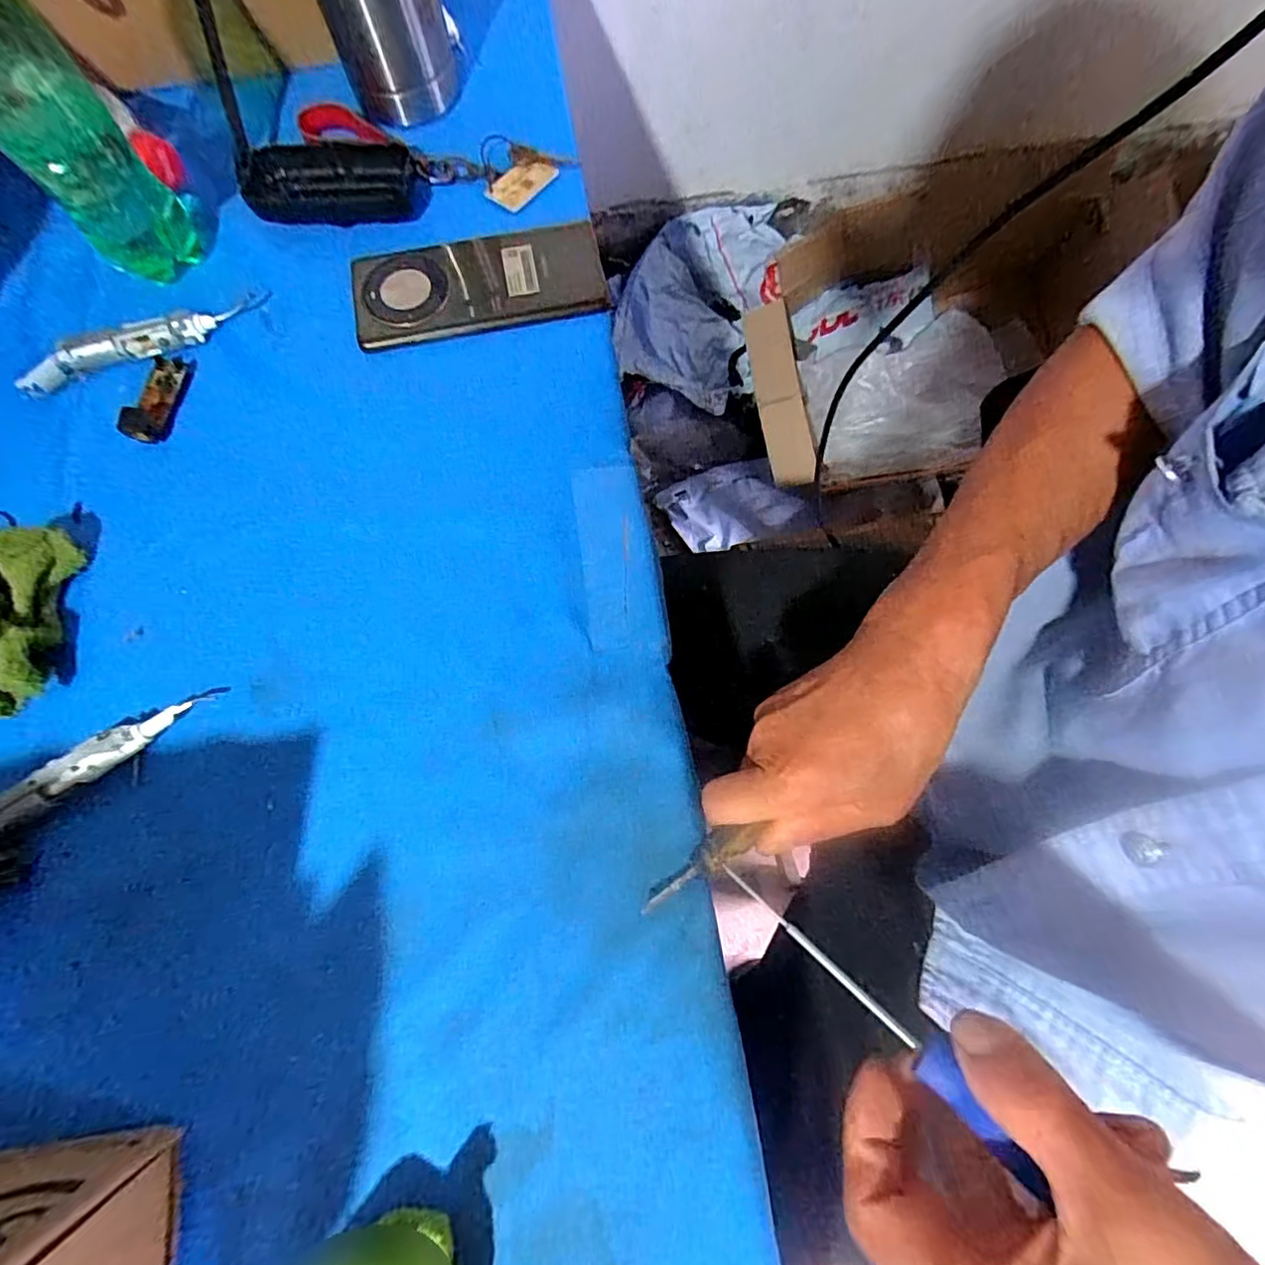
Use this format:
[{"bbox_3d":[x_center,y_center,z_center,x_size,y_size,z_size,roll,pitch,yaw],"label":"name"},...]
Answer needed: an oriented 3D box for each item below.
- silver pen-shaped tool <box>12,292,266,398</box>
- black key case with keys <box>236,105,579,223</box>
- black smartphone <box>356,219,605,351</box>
[{"bbox_3d":[-0.310,-0.187,0.377,0.152,0.016,0.022,-25,75,-6],"label":"silver pen-shaped tool"},{"bbox_3d":[-0.162,-0.337,0.414,0.216,0.023,0.093,-5,74,0],"label":"black key case with keys"},{"bbox_3d":[-0.102,-0.235,0.392,0.165,0.014,0.077,-12,74,-2],"label":"black smartphone"}]

